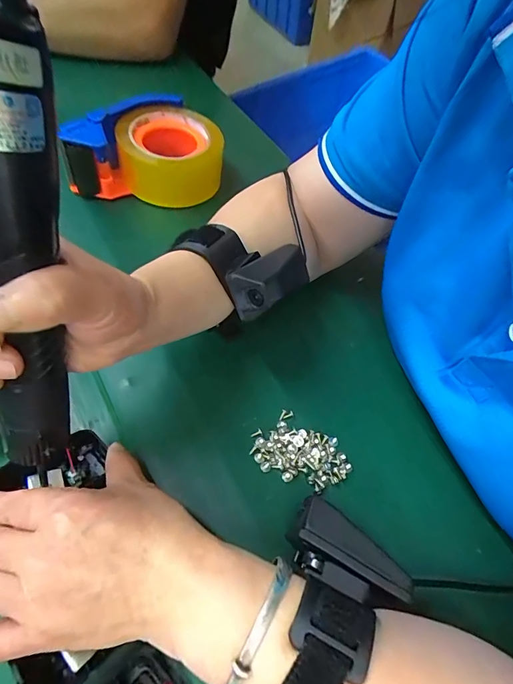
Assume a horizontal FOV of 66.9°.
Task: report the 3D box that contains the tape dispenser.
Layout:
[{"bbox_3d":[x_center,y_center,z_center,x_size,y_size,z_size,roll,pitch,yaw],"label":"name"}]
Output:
[{"bbox_3d":[-0.108,-0.200,0.400,0.141,0.069,0.104,1,54,-6],"label":"tape dispenser"}]

